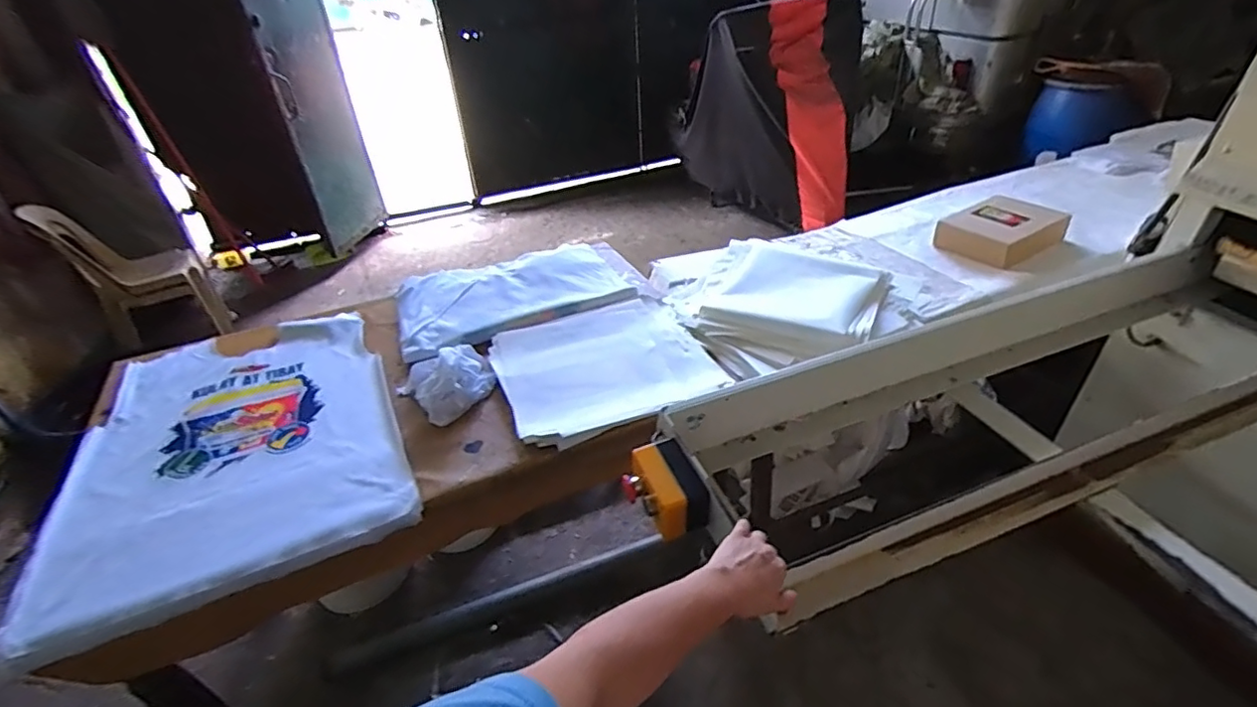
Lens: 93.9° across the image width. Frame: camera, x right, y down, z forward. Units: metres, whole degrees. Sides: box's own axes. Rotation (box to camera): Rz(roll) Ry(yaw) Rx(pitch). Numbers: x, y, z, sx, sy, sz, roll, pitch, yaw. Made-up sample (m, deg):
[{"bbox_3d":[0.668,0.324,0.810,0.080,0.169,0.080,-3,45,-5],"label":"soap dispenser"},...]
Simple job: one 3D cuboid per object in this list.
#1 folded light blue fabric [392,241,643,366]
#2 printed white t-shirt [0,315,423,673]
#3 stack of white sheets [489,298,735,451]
[{"bbox_3d":[-0.290,-0.154,1.453,0.537,0.044,0.381,-18,40,-17],"label":"folded light blue fabric"},{"bbox_3d":[-0.742,0.162,1.105,0.551,0.053,0.700,-21,41,-20],"label":"printed white t-shirt"},{"bbox_3d":[-0.052,0.013,1.184,0.403,0.029,0.374,-17,40,-16],"label":"stack of white sheets"}]

